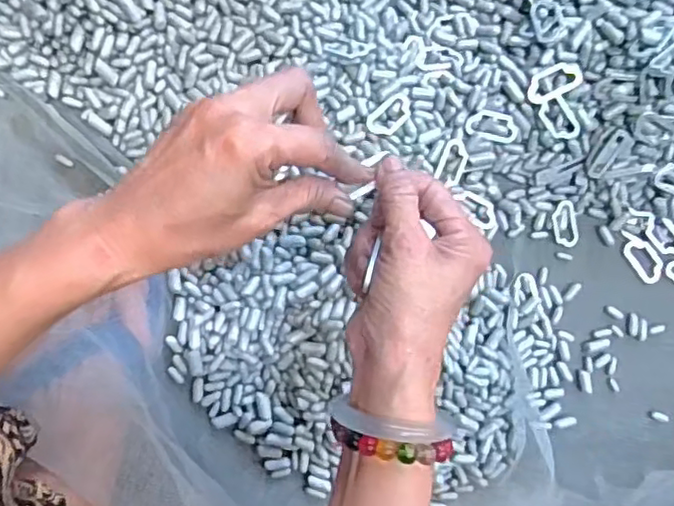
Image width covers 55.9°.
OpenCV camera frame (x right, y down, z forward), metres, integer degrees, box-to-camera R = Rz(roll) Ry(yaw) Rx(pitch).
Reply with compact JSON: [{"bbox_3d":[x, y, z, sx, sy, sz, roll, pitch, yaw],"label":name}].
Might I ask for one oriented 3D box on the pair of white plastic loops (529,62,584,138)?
[{"bbox_3d":[0.160,-0.110,0.464,0.039,0.008,0.054,-1,115,2],"label":"pair of white plastic loops"}]

